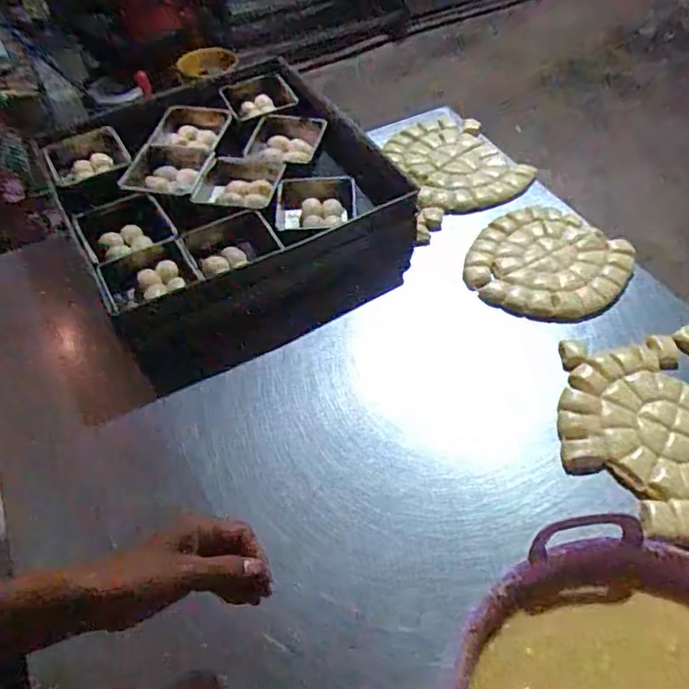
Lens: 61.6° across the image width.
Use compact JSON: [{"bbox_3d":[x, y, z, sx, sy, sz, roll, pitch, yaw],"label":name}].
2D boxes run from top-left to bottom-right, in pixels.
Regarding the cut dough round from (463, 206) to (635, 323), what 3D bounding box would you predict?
[{"bbox_3d":[0.294,-0.119,0.838,0.202,0.014,0.210,-2,54,3],"label":"cut dough round"}]

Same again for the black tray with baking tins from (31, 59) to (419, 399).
[{"bbox_3d":[-0.174,-0.227,0.898,0.452,0.098,0.505,-29,57,-16],"label":"black tray with baking tins"}]

